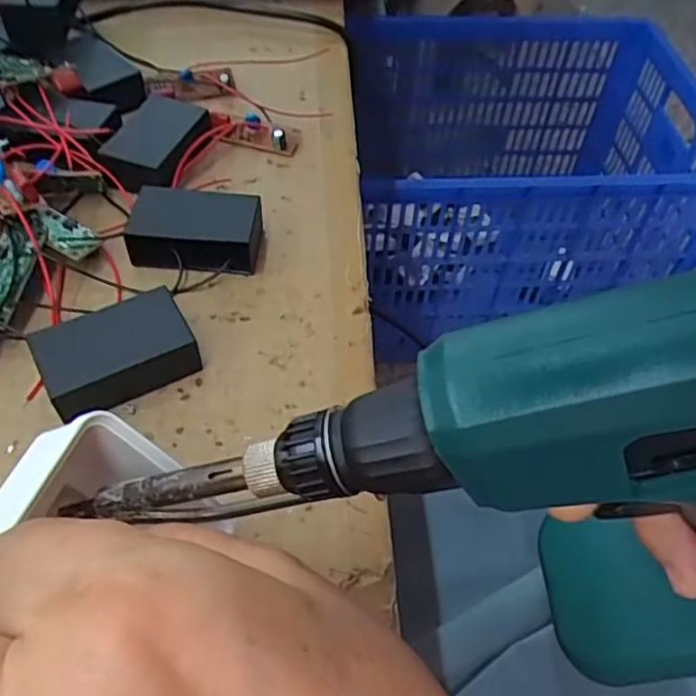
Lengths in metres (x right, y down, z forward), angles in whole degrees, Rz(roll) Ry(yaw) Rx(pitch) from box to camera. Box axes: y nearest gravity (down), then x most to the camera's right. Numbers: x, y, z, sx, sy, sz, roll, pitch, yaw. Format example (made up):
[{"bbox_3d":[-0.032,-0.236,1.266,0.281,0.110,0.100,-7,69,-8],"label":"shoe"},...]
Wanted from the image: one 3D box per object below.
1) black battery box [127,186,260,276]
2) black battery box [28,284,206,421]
[{"bbox_3d":[-0.058,-0.047,0.261,0.048,0.020,0.033,9,52,5],"label":"black battery box"},{"bbox_3d":[-0.078,0.002,0.223,0.047,0.018,0.030,-24,57,-19],"label":"black battery box"}]

